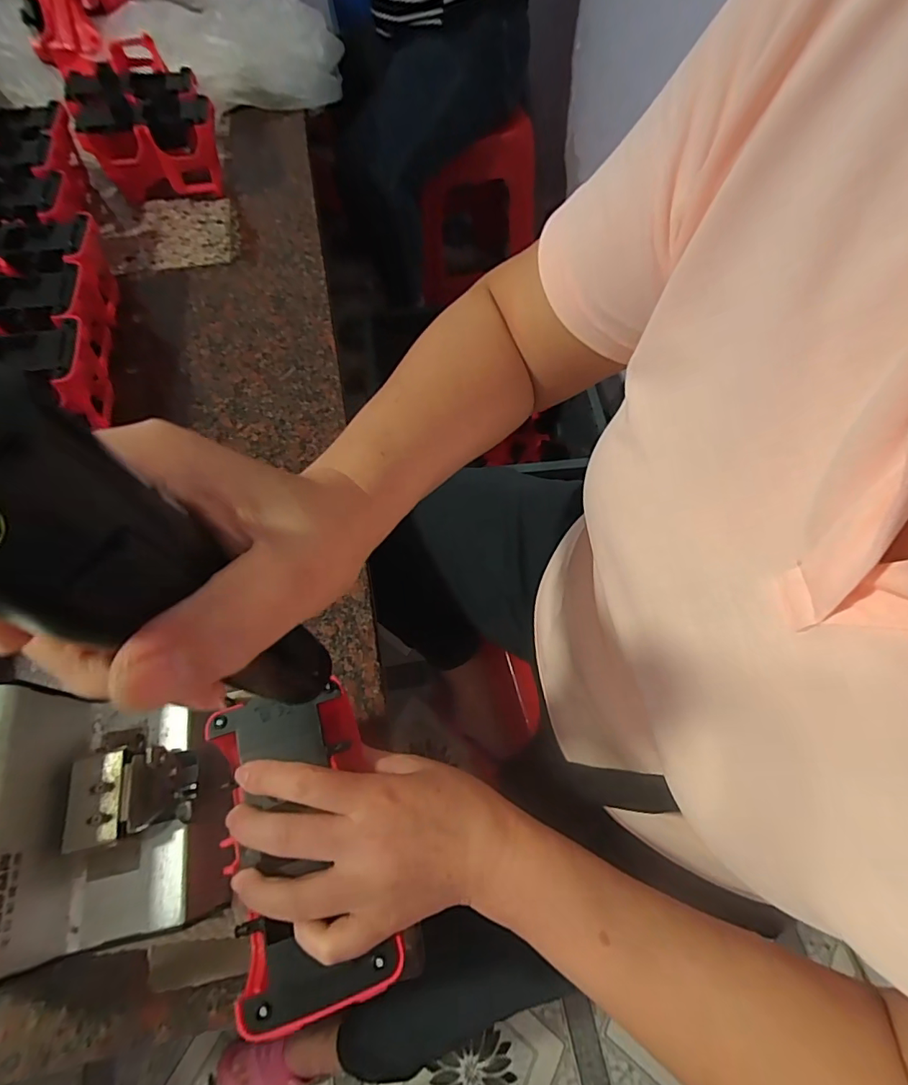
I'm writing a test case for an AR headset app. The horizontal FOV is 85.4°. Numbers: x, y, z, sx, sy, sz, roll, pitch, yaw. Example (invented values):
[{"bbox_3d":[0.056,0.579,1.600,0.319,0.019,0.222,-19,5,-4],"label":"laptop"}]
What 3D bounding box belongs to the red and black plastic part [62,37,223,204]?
[{"bbox_3d":[-0.399,-0.542,0.637,0.145,0.089,0.221,-26,66,-12],"label":"red and black plastic part"}]

